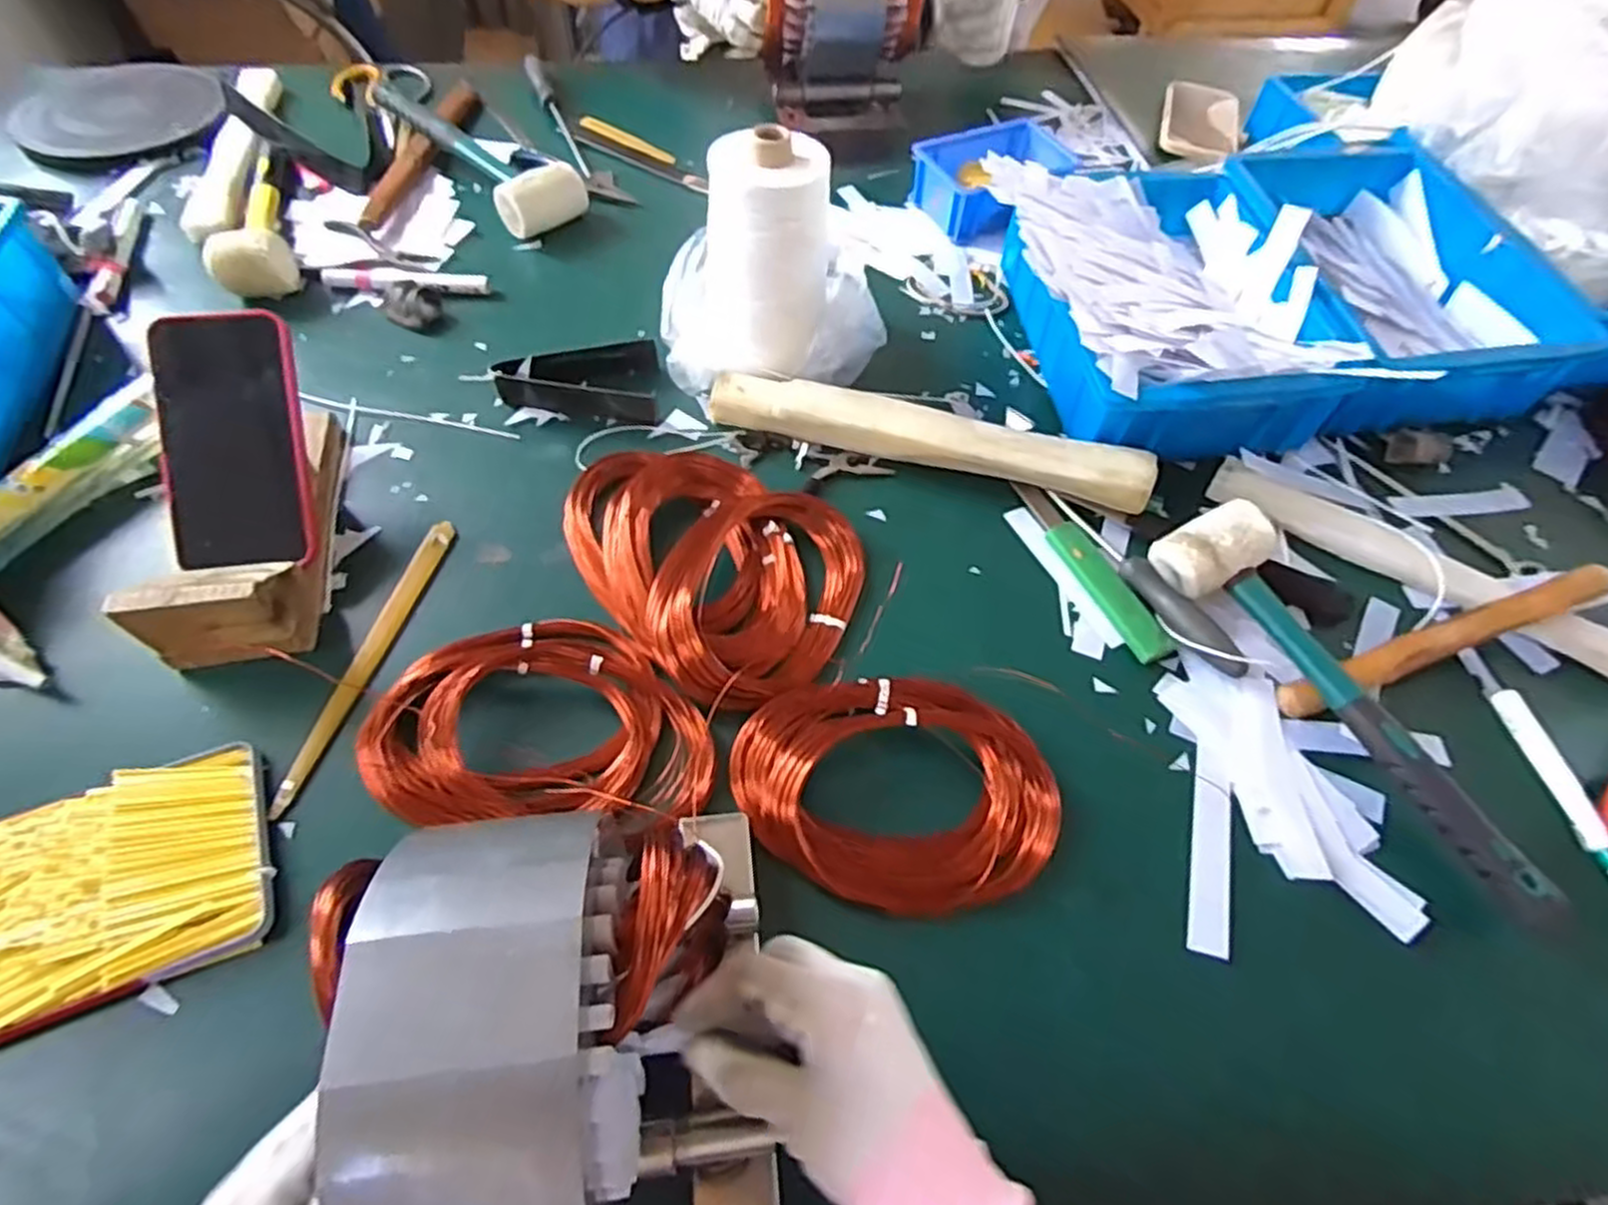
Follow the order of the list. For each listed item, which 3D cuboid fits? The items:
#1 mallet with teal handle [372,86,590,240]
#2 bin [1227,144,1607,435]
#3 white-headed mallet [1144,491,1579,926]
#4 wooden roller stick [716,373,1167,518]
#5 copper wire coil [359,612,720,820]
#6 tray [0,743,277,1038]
[{"bbox_3d":[-0.330,-0.455,0.778,0.084,0.050,0.266,-38,67,-24],"label":"mallet with teal handle"},{"bbox_3d":[0.492,-0.281,0.676,0.205,0.084,0.277,-7,58,-8],"label":"bin"},{"bbox_3d":[0.327,0.060,0.476,0.063,0.045,0.283,-18,60,-15],"label":"white-headed mallet"},{"bbox_3d":[0.093,-0.125,0.598,0.334,0.041,0.046,15,58,6],"label":"wooden roller stick"},{"bbox_3d":[-0.156,0.064,0.471,0.198,0.029,0.130,1,57,-3],"label":"copper wire coil"},{"bbox_3d":[-0.385,0.155,0.397,0.191,0.019,0.113,-20,61,-16],"label":"tray"}]

